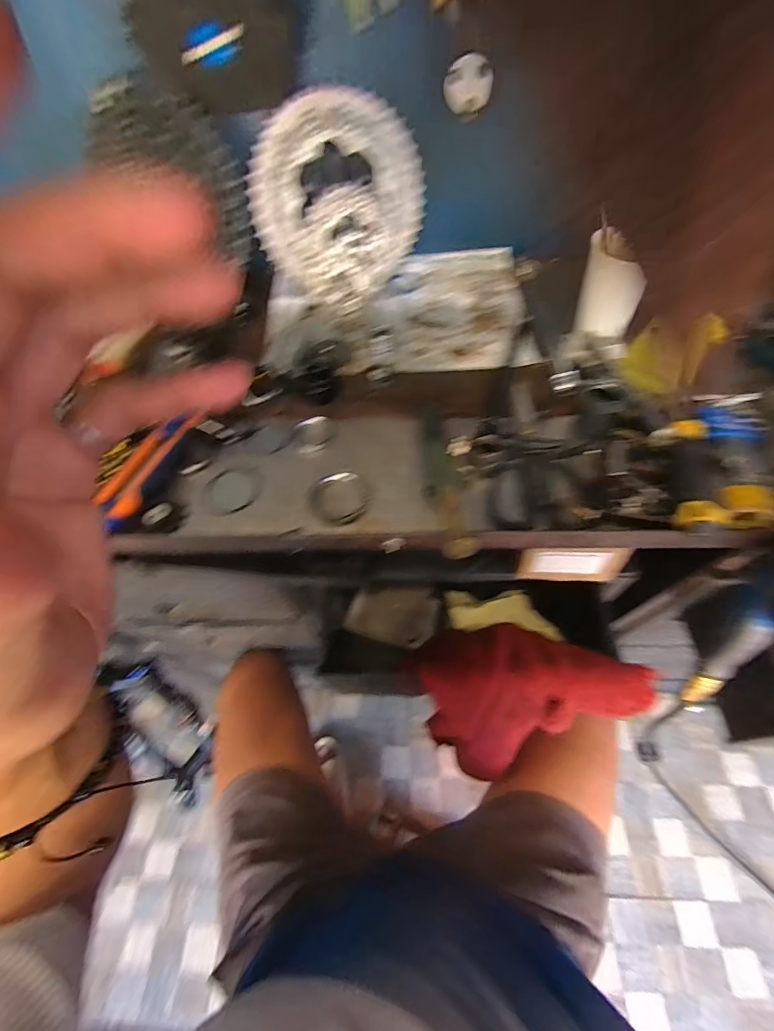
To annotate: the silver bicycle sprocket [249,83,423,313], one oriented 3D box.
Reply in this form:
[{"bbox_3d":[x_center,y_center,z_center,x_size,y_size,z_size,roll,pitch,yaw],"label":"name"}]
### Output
[{"bbox_3d":[-0.054,-0.332,0.437,0.175,0.175,0.014,28,33,-19],"label":"silver bicycle sprocket"}]

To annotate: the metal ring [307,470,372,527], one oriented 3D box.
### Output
[{"bbox_3d":[-0.041,-0.017,0.355,0.052,0.016,0.052,-22,60,-10],"label":"metal ring"}]

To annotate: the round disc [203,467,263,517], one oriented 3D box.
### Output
[{"bbox_3d":[-0.140,-0.024,0.375,0.052,0.007,0.049,-8,58,-2],"label":"round disc"}]

